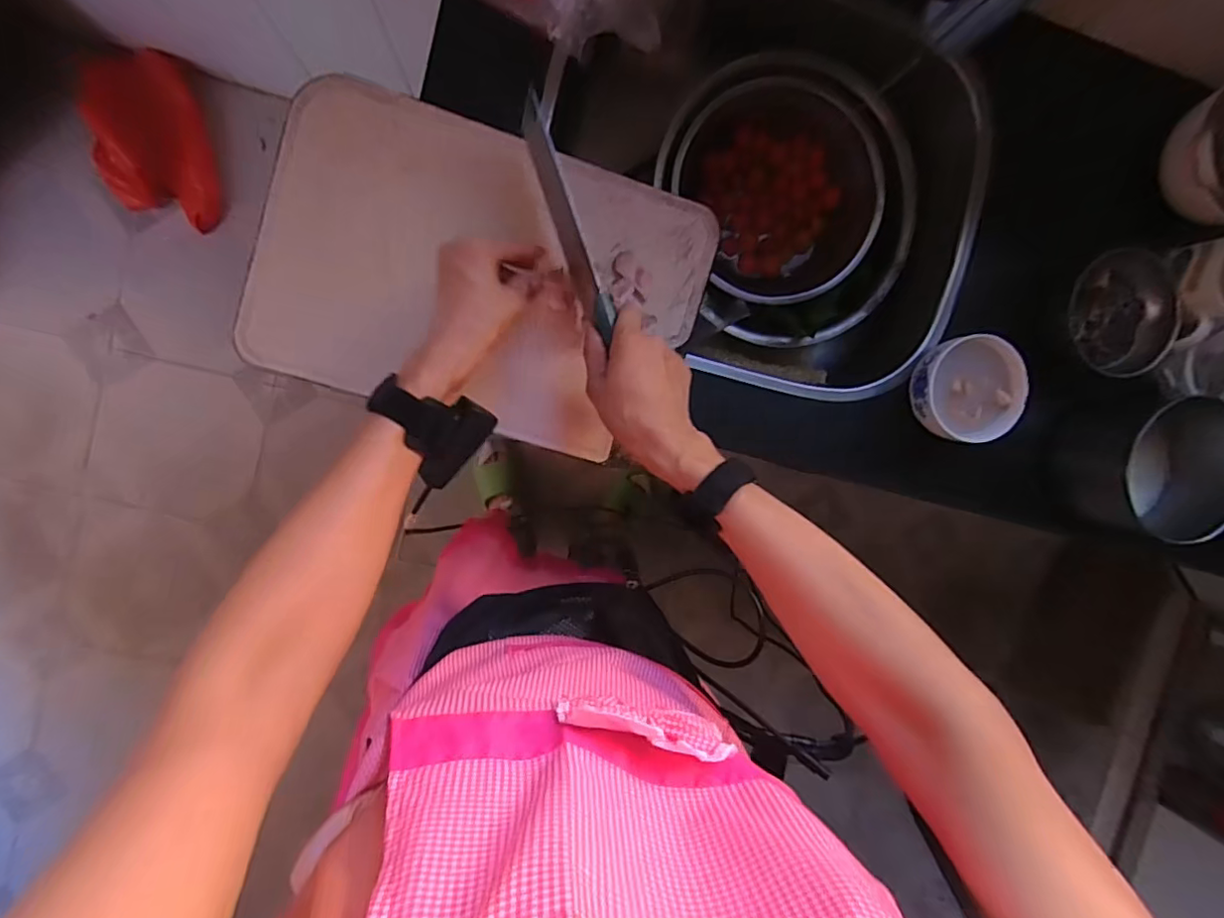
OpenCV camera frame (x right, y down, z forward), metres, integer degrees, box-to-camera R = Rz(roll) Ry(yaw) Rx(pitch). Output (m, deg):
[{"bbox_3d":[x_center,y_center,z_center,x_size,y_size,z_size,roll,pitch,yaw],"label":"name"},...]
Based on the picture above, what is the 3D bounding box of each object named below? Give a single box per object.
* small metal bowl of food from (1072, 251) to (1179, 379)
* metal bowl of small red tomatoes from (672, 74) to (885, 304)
[{"bbox_3d":[0.498,-0.141,0.566,0.096,0.037,0.119,-20,98,-5],"label":"small metal bowl of food"},{"bbox_3d":[0.192,-0.295,0.629,0.223,0.072,0.217,-1,96,-8],"label":"metal bowl of small red tomatoes"}]

